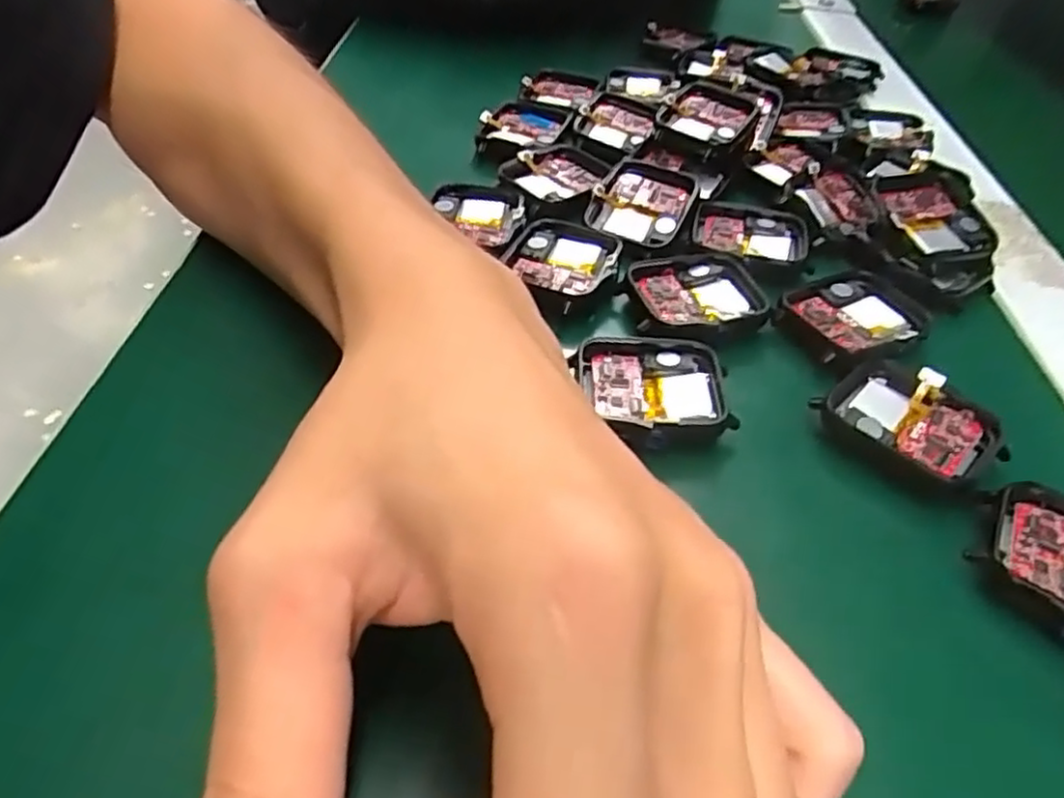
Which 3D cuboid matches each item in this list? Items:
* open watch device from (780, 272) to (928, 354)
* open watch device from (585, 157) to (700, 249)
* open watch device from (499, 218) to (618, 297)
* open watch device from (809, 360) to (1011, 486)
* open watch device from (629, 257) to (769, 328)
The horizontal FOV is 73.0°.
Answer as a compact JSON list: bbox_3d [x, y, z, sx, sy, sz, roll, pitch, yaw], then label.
[{"bbox_3d":[0.108,-0.029,0.240,0.042,0.005,0.037,-22,51,-26],"label":"open watch device"},{"bbox_3d":[0.042,-0.076,0.279,0.036,0.006,0.039,25,67,17],"label":"open watch device"},{"bbox_3d":[0.011,-0.052,0.258,0.037,0.007,0.036,20,46,13],"label":"open watch device"},{"bbox_3d":[0.109,0.005,0.205,0.046,0.008,0.032,34,50,25],"label":"open watch device"},{"bbox_3d":[0.057,-0.037,0.243,0.039,0.006,0.037,-10,46,-16],"label":"open watch device"}]

